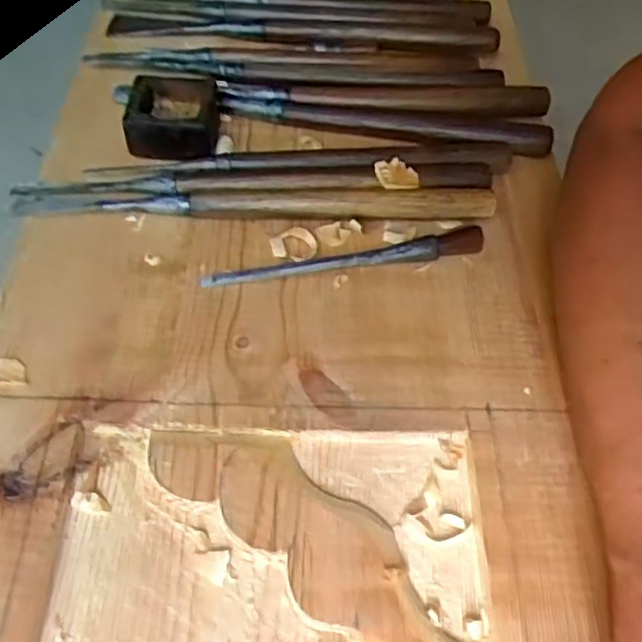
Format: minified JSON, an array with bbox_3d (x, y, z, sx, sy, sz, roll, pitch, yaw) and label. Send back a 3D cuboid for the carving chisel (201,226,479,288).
[{"bbox_3d":[0.013,-0.032,0.346,0.144,0.014,0.009,-8,56,-9],"label":"carving chisel"}]

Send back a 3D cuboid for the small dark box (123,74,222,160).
[{"bbox_3d":[-0.084,-0.118,0.391,0.047,0.027,0.050,2,55,-2],"label":"small dark box"}]

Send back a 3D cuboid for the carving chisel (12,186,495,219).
[{"bbox_3d":[-0.035,-0.065,0.364,0.250,0.016,0.018,1,55,-3],"label":"carving chisel"}]

